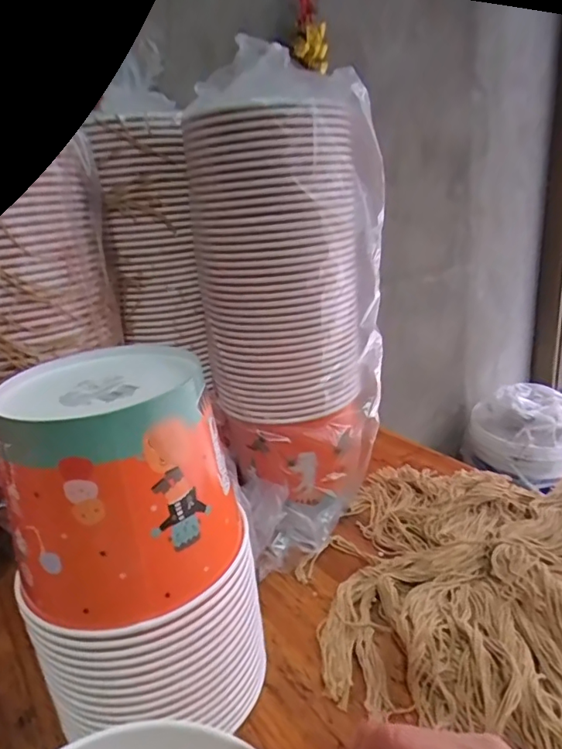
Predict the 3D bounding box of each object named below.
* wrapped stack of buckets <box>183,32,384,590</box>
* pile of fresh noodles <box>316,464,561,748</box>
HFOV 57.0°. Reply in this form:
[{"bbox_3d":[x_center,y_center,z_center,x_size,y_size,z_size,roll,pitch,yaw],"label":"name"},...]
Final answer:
[{"bbox_3d":[-0.007,-0.054,0.553,0.165,0.429,0.204,14,28,41],"label":"wrapped stack of buckets"},{"bbox_3d":[0.188,0.186,0.446,0.307,0.055,0.375,5,23,24],"label":"pile of fresh noodles"}]

